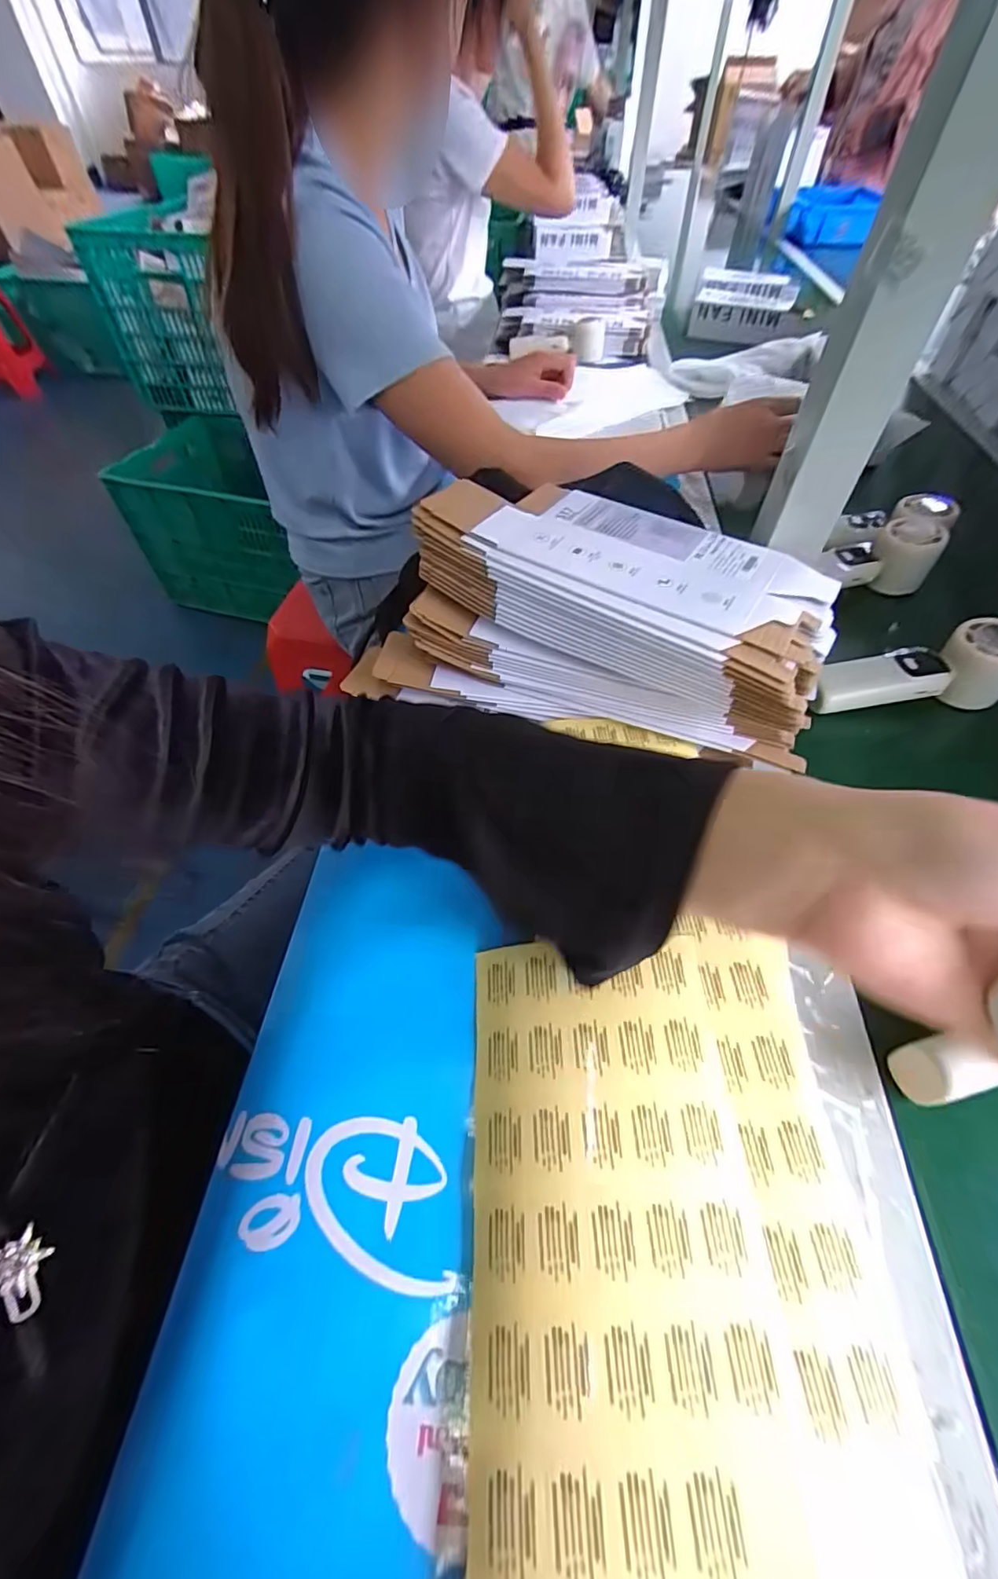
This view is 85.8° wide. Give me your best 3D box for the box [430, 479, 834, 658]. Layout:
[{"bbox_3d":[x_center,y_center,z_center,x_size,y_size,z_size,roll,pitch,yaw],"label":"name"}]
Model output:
[{"bbox_3d":[0.088,-0.176,0.386,0.278,0.008,0.112,28,57,16],"label":"box"}]

